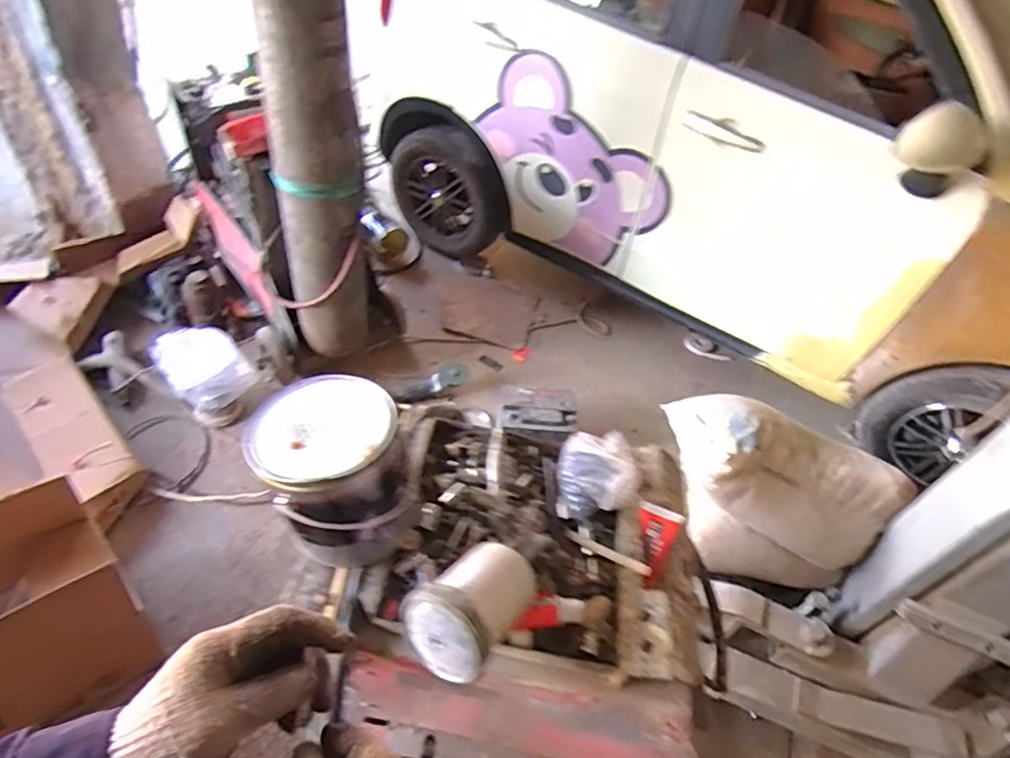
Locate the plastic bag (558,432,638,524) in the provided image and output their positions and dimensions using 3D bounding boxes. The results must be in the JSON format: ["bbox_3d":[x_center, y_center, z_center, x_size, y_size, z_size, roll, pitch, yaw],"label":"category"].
[{"bbox_3d":[0.133,0.120,0.813,0.106,0.057,0.119,9,47,-1],"label":"plastic bag"}]

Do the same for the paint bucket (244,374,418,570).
[{"bbox_3d":[-0.197,0.112,0.694,0.144,0.177,0.161,-26,57,-29],"label":"paint bucket"}]

